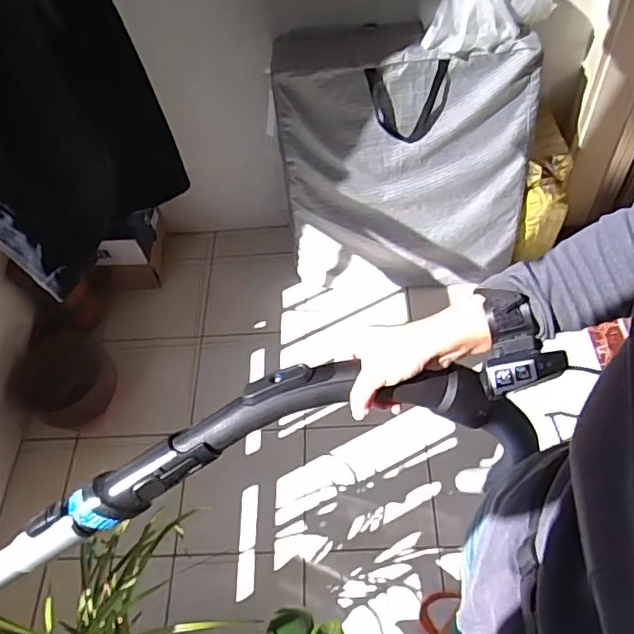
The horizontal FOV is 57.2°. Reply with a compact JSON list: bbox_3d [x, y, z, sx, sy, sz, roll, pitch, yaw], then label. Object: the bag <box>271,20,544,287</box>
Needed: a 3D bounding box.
[{"bbox_3d":[0.237,-0.409,1.603,0.641,0.670,0.236,-1,54,5],"label":"bag"}]

